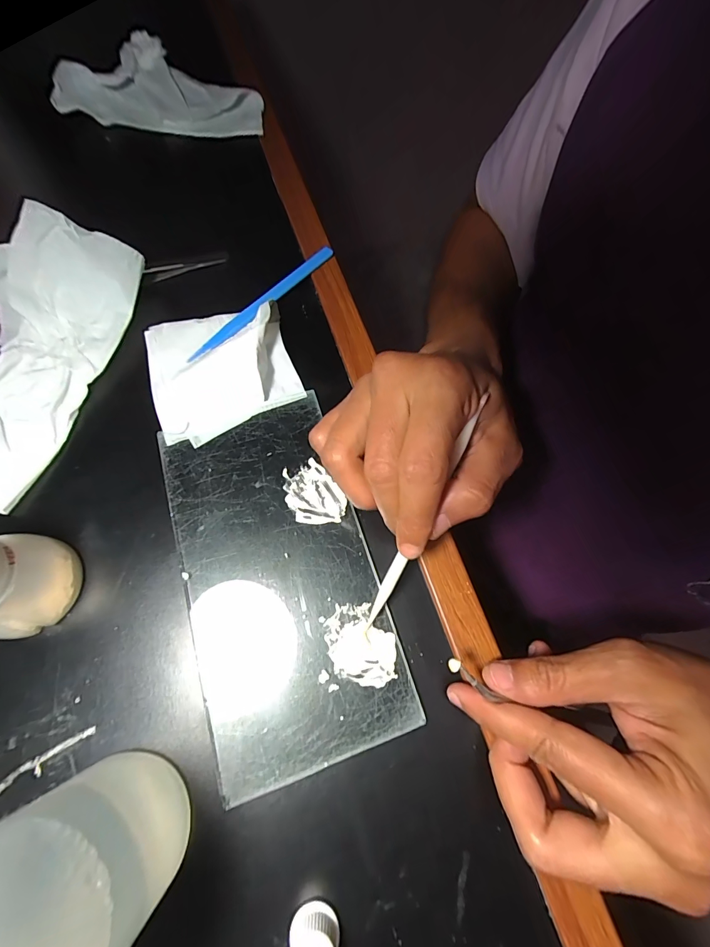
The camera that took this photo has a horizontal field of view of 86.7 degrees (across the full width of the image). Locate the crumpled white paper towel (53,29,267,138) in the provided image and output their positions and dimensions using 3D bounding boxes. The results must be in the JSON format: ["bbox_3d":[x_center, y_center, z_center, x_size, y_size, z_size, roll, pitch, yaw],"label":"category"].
[{"bbox_3d":[-0.176,-0.373,0.362,0.182,0.030,0.104,6,70,-1],"label":"crumpled white paper towel"}]

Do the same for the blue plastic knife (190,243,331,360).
[{"bbox_3d":[-0.065,-0.126,0.273,0.012,0.008,0.137,40,73,11],"label":"blue plastic knife"}]

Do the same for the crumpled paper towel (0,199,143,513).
[{"bbox_3d":[-0.211,-0.076,0.228,0.096,0.038,0.182,16,70,3],"label":"crumpled paper towel"}]

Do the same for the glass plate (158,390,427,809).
[{"bbox_3d":[-0.043,0.052,0.210,0.100,0.005,0.191,-17,72,-8],"label":"glass plate"}]

